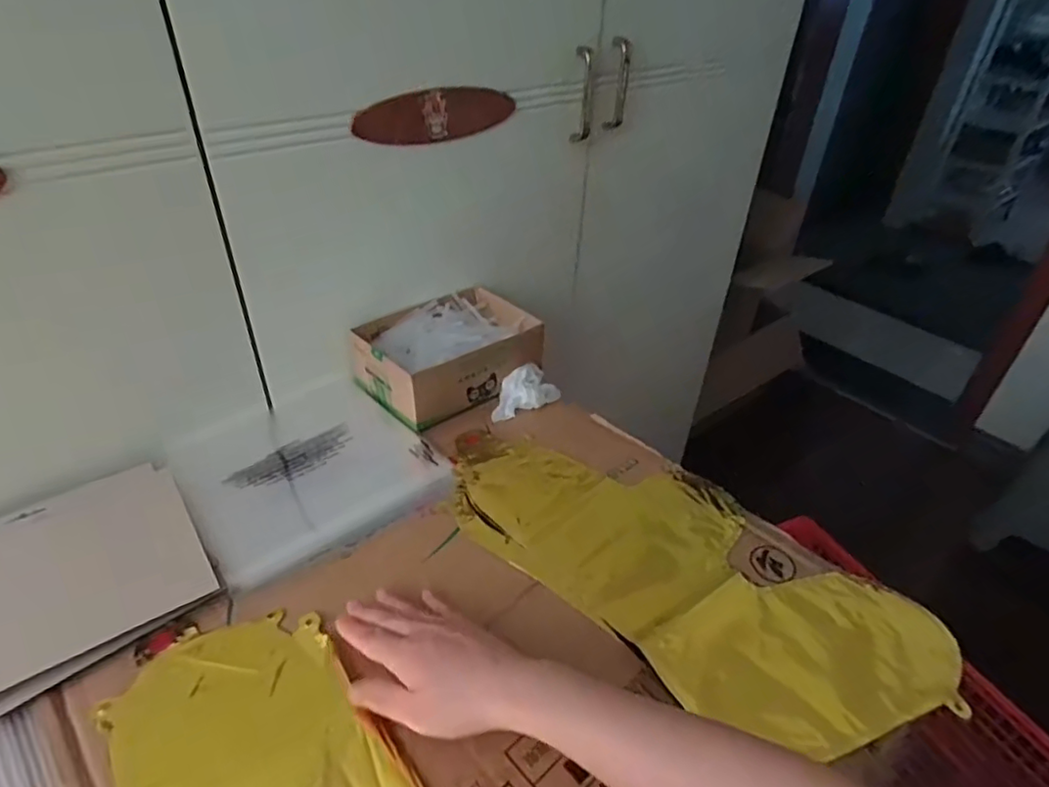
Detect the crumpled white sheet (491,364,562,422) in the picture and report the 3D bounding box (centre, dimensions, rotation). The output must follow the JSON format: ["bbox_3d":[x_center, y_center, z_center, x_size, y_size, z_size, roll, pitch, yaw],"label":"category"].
[{"bbox_3d":[-0.002,-0.004,0.673,0.082,0.029,0.048,-19,44,-28],"label":"crumpled white sheet"}]

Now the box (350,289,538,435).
[{"bbox_3d":[-0.084,-0.050,0.692,0.193,0.059,0.137,-25,47,-34],"label":"box"}]

